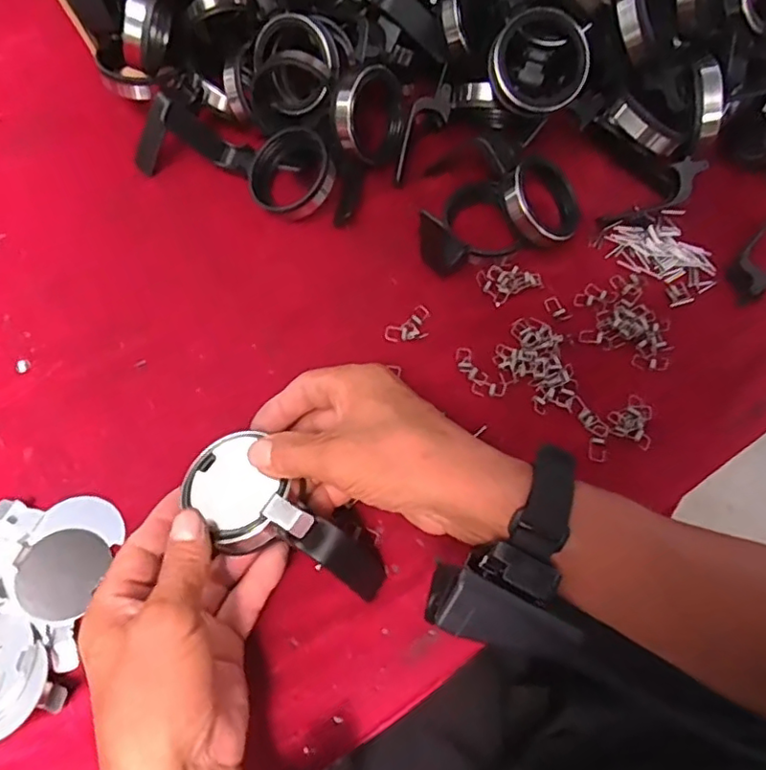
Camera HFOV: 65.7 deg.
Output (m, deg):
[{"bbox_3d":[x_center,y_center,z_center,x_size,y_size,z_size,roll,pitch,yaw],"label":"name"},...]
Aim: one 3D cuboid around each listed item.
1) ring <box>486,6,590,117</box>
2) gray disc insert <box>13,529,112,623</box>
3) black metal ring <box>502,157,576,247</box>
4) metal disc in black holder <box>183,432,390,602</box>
[{"bbox_3d":[0.113,-0.235,0.432,0.068,0.018,0.069,0,103,1],"label":"ring"},{"bbox_3d":[-0.203,0.118,0.373,0.048,0.004,0.054,20,62,1],"label":"gray disc insert"},{"bbox_3d":[0.123,-0.141,0.462,0.066,0.020,0.067,9,71,-29],"label":"black metal ring"},{"bbox_3d":[-0.056,0.081,0.351,0.132,0.065,0.060,32,70,2],"label":"metal disc in black holder"}]

